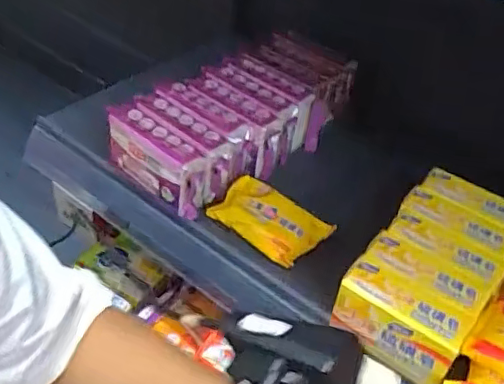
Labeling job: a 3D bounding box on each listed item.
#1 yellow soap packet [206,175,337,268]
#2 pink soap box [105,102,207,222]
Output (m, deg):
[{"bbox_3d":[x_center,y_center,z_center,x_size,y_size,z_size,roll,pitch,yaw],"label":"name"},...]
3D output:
[{"bbox_3d":[0.017,0.027,0.568,0.108,0.022,0.061,28,46,22],"label":"yellow soap packet"},{"bbox_3d":[-0.099,-0.035,0.588,0.122,0.063,0.040,35,49,28],"label":"pink soap box"}]

